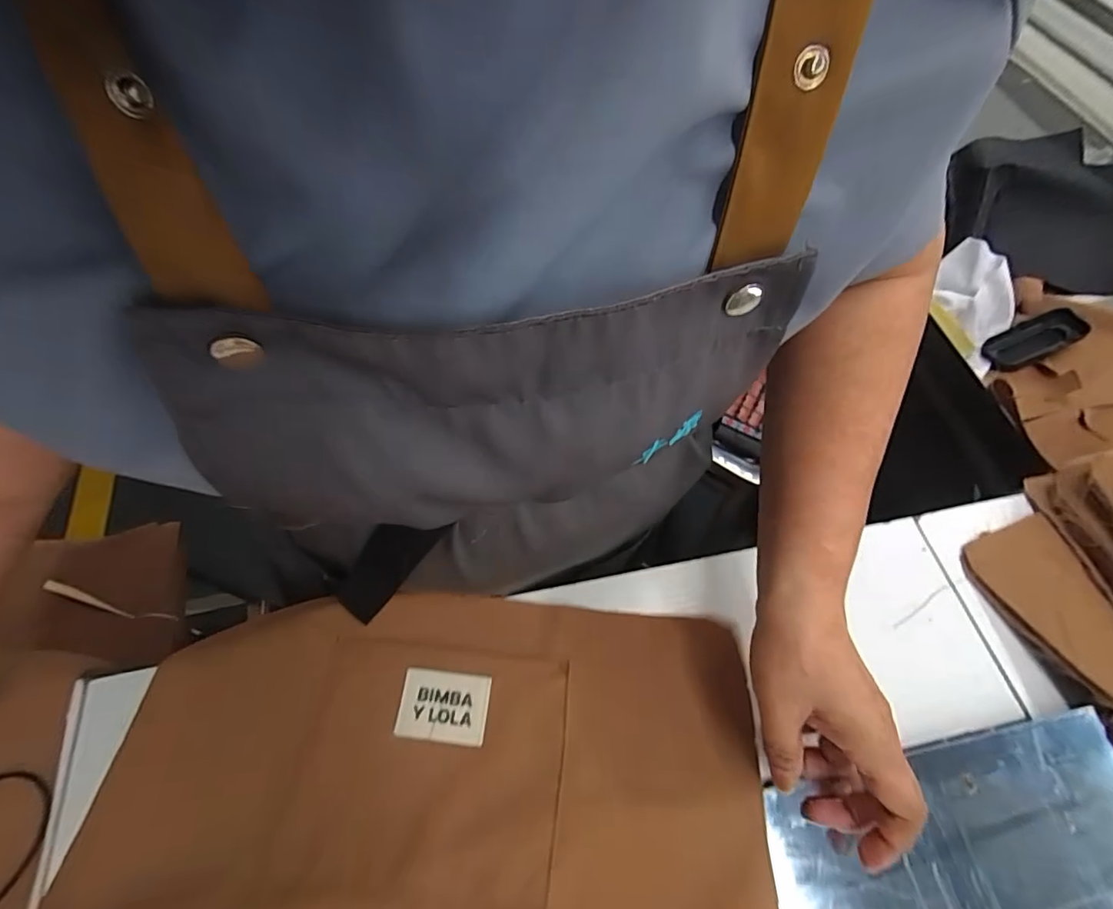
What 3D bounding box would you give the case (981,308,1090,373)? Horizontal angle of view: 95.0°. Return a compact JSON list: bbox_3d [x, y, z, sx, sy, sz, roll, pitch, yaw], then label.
[{"bbox_3d":[0.631,-0.150,0.680,0.112,0.017,0.058,-29,55,11],"label":"case"}]

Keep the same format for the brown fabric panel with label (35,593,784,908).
[{"bbox_3d":[-0.084,0.214,0.290,0.398,0.059,0.272,4,57,1],"label":"brown fabric panel with label"}]

